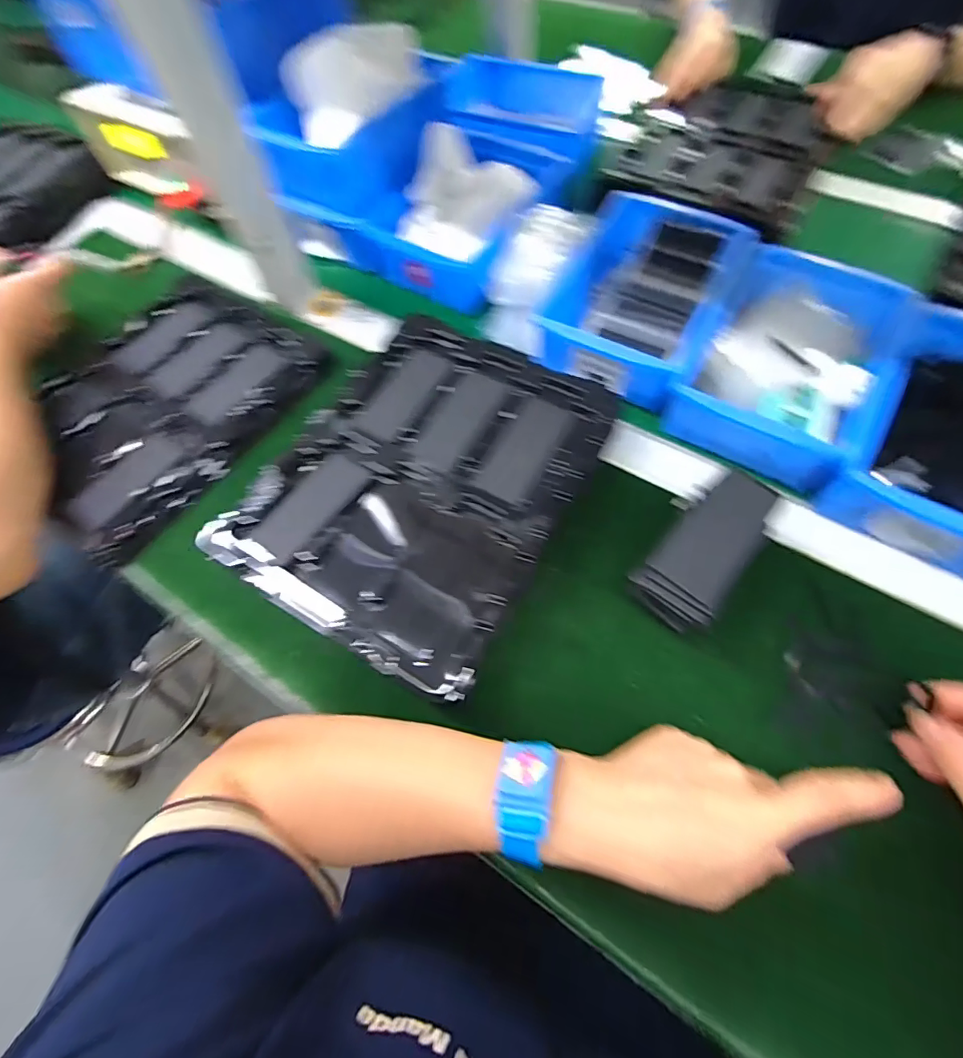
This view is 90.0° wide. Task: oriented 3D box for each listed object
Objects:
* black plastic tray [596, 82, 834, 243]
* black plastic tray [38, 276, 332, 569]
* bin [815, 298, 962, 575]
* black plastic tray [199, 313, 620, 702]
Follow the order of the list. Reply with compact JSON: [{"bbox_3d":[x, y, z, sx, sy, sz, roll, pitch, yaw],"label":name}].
[{"bbox_3d":[0.298,-0.462,0.584,0.226,0.035,0.291,27,70,17],"label":"black plastic tray"},{"bbox_3d":[-0.306,-0.122,0.467,0.203,0.037,0.269,29,70,18],"label":"black plastic tray"},{"bbox_3d":[0.364,-0.073,0.370,0.131,0.056,0.202,31,71,18],"label":"bin"},{"bbox_3d":[-0.041,-0.040,0.390,0.216,0.036,0.278,27,70,15],"label":"black plastic tray"}]

